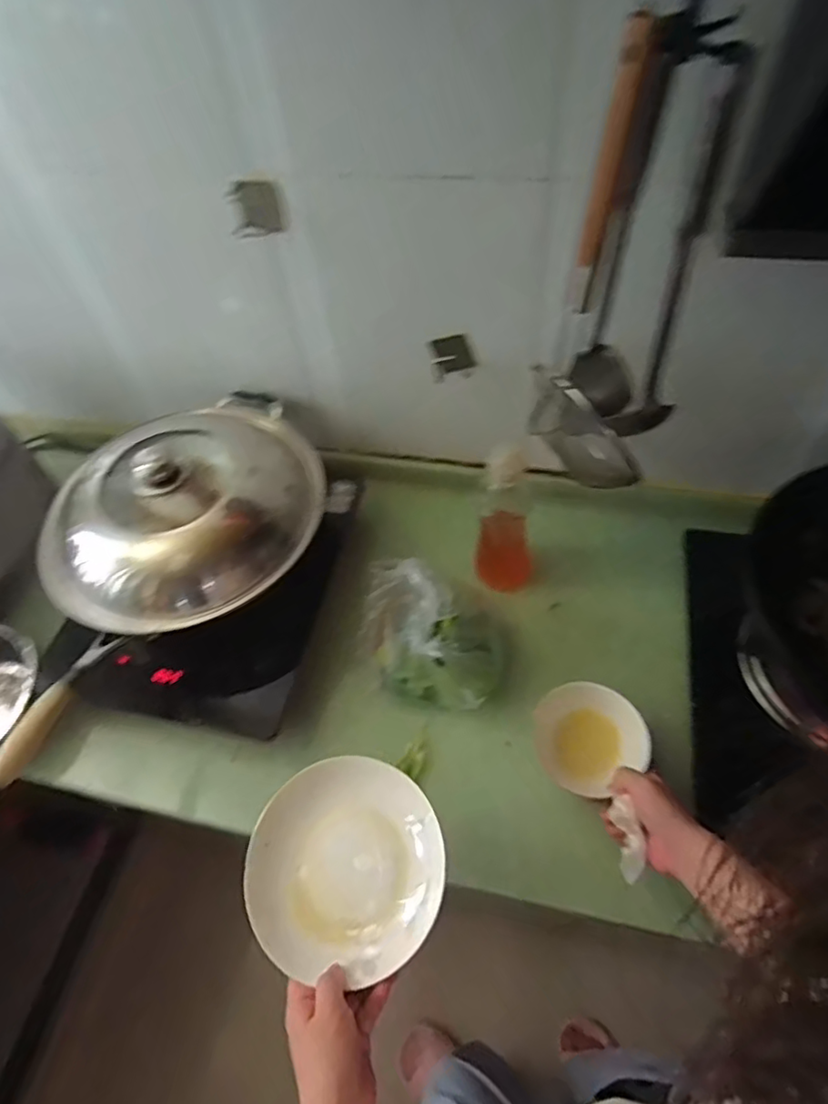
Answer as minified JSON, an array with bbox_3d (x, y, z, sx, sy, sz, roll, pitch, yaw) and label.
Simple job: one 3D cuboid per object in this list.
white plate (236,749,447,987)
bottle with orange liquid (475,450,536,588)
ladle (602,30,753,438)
[{"bbox_3d":[-0.060,0.270,0.521,0.171,0.039,0.163,-3,55,4],"label":"white plate"},{"bbox_3d":[0.115,-0.028,0.730,0.071,0.213,0.054,14,58,15],"label":"bottle with orange liquid"},{"bbox_3d":[0.221,-0.219,0.495,0.042,0.298,0.053,23,60,20],"label":"ladle"}]

